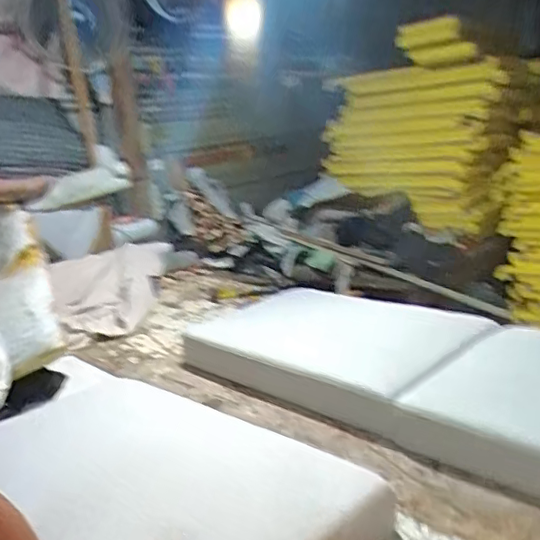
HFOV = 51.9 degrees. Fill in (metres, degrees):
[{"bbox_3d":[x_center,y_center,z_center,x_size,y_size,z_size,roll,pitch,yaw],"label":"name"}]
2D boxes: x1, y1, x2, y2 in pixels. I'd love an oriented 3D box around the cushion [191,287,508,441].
[{"bbox_3d":[0.164,0.202,1.627,0.619,0.113,0.854,-19,18,-42],"label":"cushion"}]

